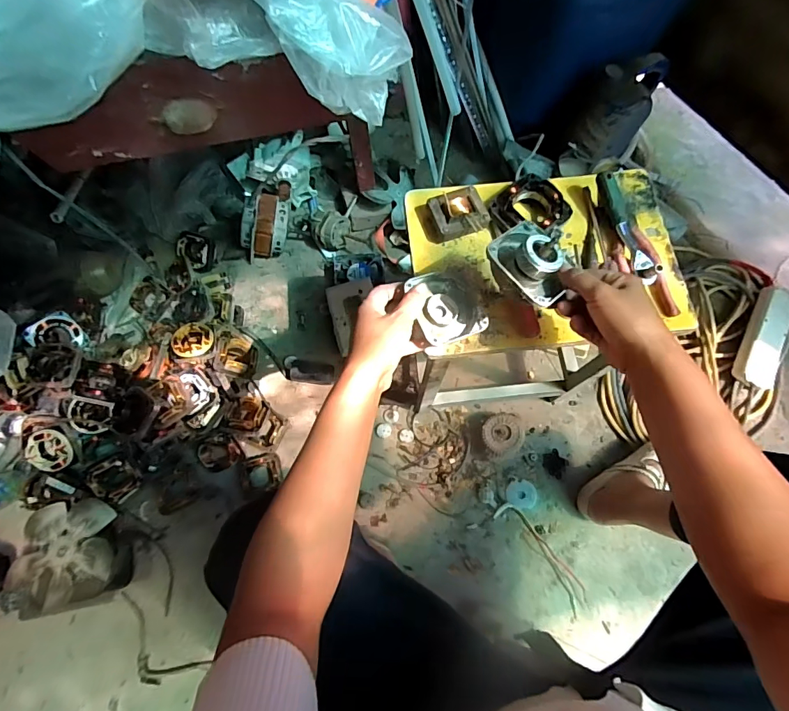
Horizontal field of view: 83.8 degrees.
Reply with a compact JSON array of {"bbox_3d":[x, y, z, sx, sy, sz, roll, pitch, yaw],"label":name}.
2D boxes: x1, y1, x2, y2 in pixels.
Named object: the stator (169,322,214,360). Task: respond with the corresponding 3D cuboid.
[{"bbox_3d":[-0.413,-0.028,0.907,0.080,0.034,0.083,-1,70,2],"label":"stator"}]

